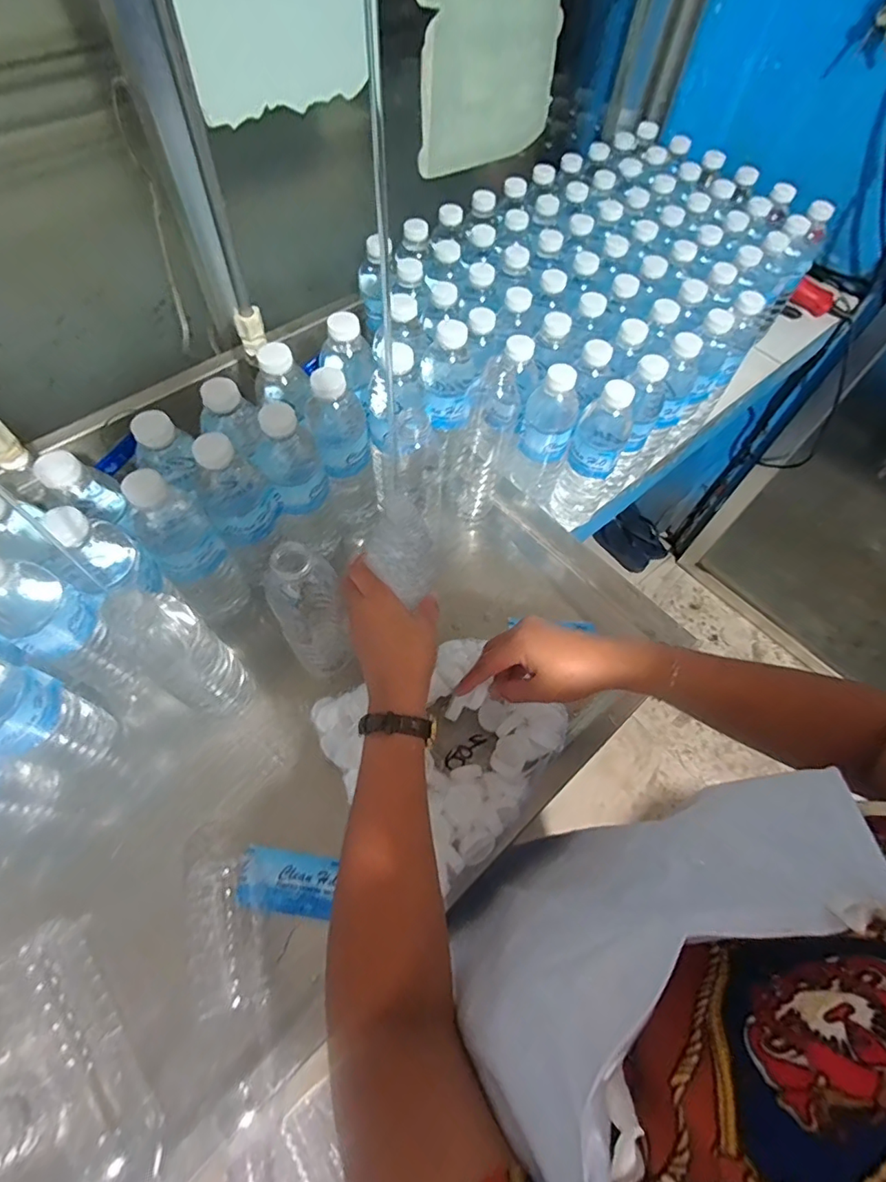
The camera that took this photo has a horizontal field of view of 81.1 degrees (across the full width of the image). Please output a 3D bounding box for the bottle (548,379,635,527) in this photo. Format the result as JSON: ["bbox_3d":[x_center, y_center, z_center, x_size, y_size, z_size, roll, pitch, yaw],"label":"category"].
[{"bbox_3d":[0.182,-0.164,0.634,0.060,0.200,0.069,26,63,11],"label":"bottle"}]

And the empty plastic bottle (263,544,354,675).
[{"bbox_3d":[-0.119,0.022,0.471,0.056,0.165,0.049,-24,65,-15],"label":"empty plastic bottle"}]

